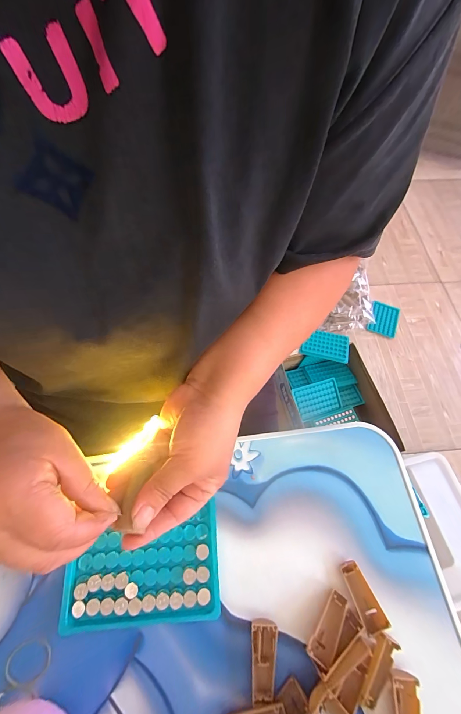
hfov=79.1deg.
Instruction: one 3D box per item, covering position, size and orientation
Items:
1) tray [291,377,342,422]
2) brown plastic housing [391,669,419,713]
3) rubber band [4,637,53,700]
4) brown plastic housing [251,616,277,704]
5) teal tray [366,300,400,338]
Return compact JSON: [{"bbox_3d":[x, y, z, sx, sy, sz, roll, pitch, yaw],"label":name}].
[{"bbox_3d":[0.247,0.121,0.797,0.122,0.007,0.097,-19,89,17],"label":"tray"},{"bbox_3d":[0.135,0.276,0.215,0.018,0.006,0.050,10,66,3],"label":"brown plastic housing"},{"bbox_3d":[-0.162,0.245,0.223,0.034,0.004,0.031,1,65,-2],"label":"rubber band"},{"bbox_3d":[0.027,0.244,0.226,0.020,0.008,0.048,4,65,0],"label":"brown plastic housing"},{"bbox_3d":[0.540,-0.137,0.983,0.090,0.017,0.128,20,66,7],"label":"teal tray"}]

